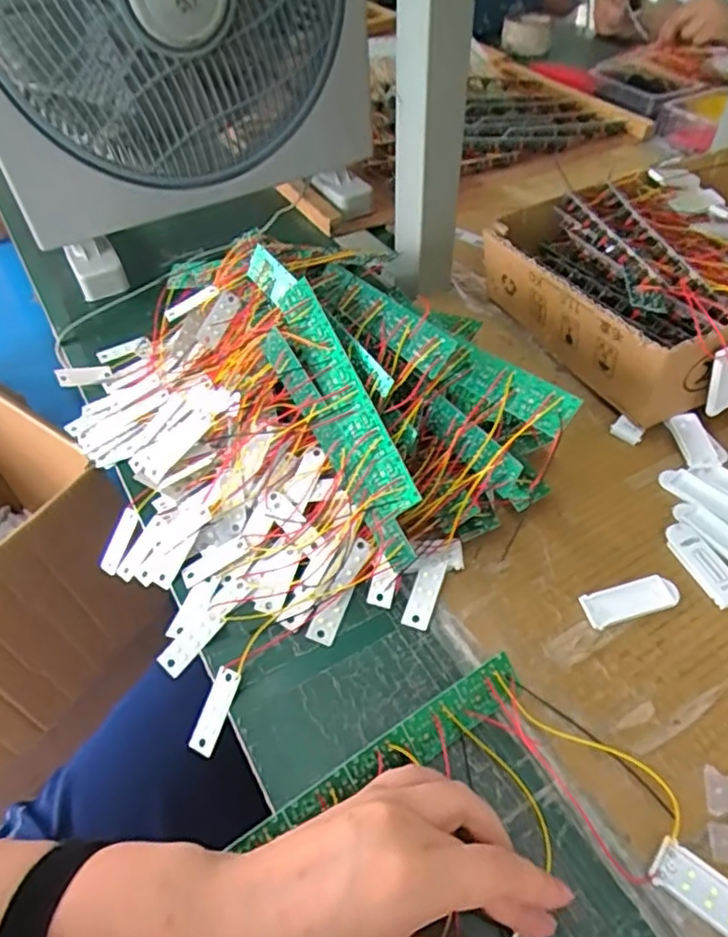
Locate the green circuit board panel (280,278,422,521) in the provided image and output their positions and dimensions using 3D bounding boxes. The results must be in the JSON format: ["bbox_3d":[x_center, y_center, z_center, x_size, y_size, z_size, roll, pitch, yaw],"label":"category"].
[{"bbox_3d":[-0.014,-0.047,0.388,0.026,0.007,0.168,-34,69,19],"label":"green circuit board panel"}]

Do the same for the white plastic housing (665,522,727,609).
[{"bbox_3d":[0.209,0.058,0.384,0.023,0.004,0.058,-19,51,-11],"label":"white plastic housing"}]

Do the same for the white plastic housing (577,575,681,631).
[{"bbox_3d":[0.161,0.080,0.374,0.058,0.005,0.021,-13,50,-7],"label":"white plastic housing"}]

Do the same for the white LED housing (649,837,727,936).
[{"bbox_3d":[0.159,0.195,0.279,0.057,0.007,0.019,29,58,25],"label":"white LED housing"}]

